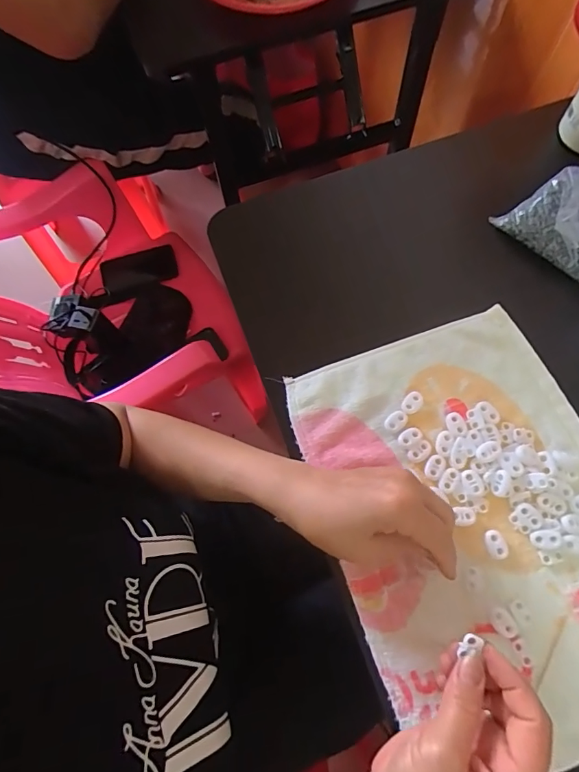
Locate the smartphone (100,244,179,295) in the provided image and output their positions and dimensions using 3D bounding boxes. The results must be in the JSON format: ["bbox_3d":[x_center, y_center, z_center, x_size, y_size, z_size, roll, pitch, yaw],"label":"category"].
[{"bbox_3d":[-0.332,-0.258,0.965,0.161,0.011,0.085,-17,82,-5],"label":"smartphone"}]

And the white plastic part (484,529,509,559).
[{"bbox_3d":[0.163,0.125,0.343,0.015,0.005,0.022,-13,70,-2],"label":"white plastic part"}]

